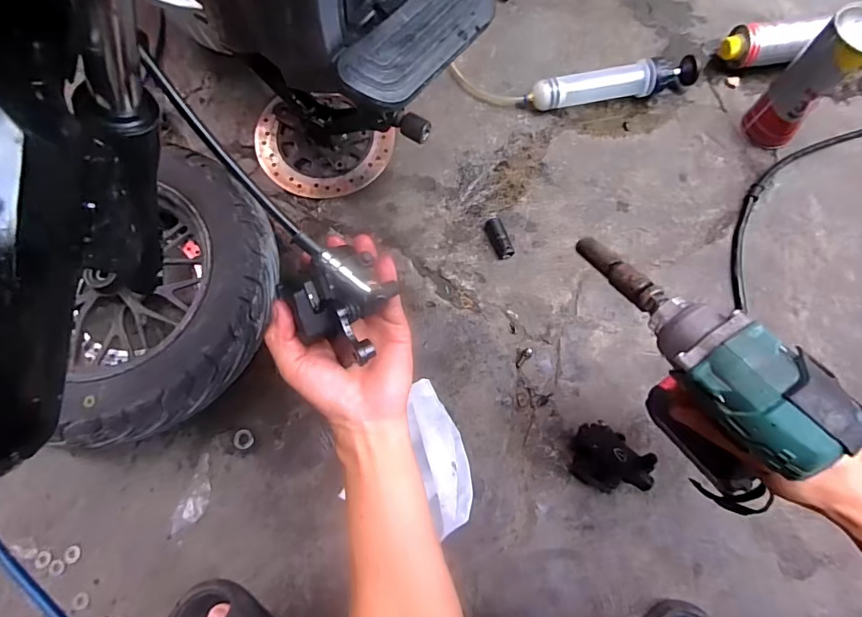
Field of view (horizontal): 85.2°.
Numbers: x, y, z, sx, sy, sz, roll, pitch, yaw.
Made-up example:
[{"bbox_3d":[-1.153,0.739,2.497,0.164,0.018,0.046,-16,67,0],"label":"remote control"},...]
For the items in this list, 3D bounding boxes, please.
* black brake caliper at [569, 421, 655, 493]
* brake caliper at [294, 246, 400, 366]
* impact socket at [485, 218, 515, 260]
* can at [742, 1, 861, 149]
[{"bbox_3d":[0.223,0.190,0.588,0.096,0.072,0.072,17,76,3],"label":"black brake caliper"},{"bbox_3d":[-0.063,-0.004,0.340,0.067,0.047,0.066,0,78,-1],"label":"brake caliper"},{"bbox_3d":[0.102,-0.106,0.709,0.025,0.024,0.066,-22,77,-6],"label":"impact socket"},{"bbox_3d":[0.550,-0.327,0.677,0.073,0.206,0.088,-39,80,-10],"label":"can"}]

